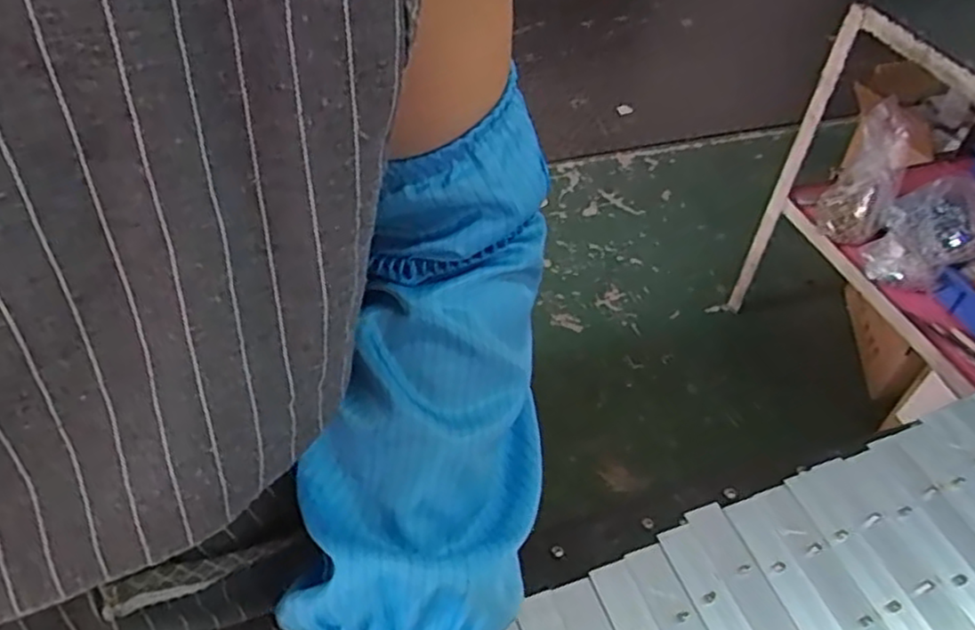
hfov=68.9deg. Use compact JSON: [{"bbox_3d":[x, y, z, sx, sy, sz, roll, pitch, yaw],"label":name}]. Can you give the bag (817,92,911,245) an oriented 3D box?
[{"bbox_3d":[0.727,-0.273,1.362,0.117,0.269,0.131,21,20,20],"label":"bag"}]

